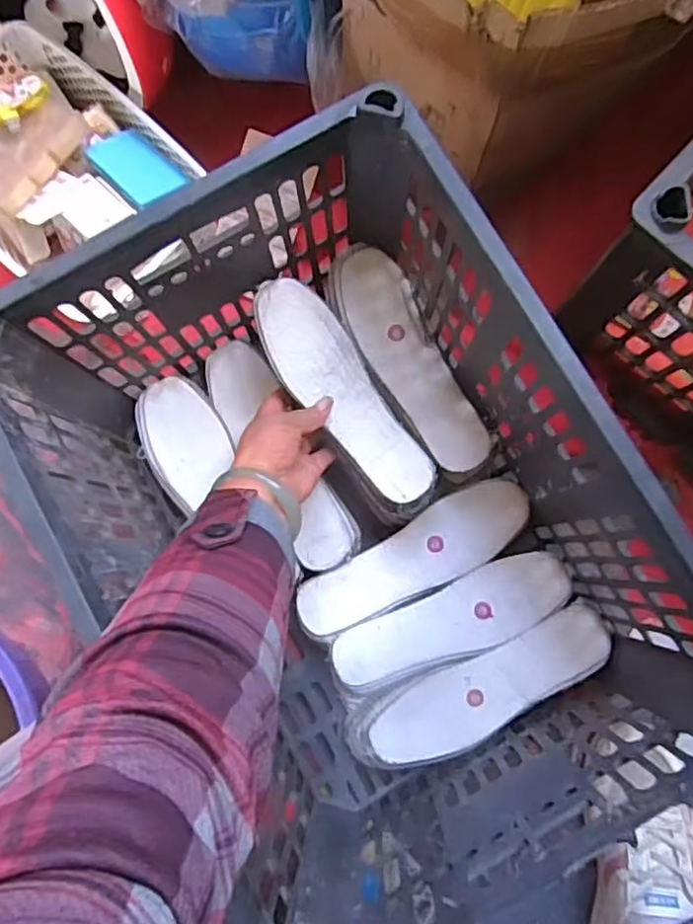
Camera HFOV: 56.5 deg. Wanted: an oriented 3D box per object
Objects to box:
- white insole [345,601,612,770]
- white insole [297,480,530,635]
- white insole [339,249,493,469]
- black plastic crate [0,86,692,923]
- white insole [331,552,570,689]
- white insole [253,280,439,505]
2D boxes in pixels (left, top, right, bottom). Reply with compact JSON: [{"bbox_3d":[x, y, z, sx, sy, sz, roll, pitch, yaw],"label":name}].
[{"bbox_3d":[0.121,0.210,0.579,0.247,0.024,0.072,-25,82,-1],"label":"white insole"},{"bbox_3d":[0.063,0.089,0.599,0.227,0.017,0.068,-28,82,-2],"label":"white insole"},{"bbox_3d":[0.058,-0.090,0.581,0.058,0.033,0.211,-28,82,-2],"label":"white insole"},{"bbox_3d":[0.005,0.053,0.514,0.340,0.267,0.480,-29,83,-2],"label":"black plastic crate"},{"bbox_3d":[0.099,0.148,0.589,0.220,0.022,0.065,-26,82,-1],"label":"white insole"},{"bbox_3d":[-0.004,-0.059,0.562,0.065,0.024,0.219,-37,92,1],"label":"white insole"}]

